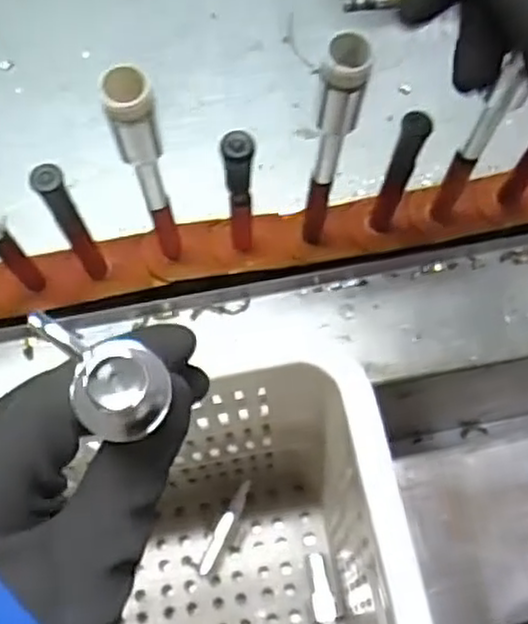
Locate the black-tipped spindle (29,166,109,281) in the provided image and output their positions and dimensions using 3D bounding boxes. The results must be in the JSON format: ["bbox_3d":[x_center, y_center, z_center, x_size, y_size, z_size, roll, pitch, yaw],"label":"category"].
[{"bbox_3d":[-0.126,-0.055,0.484,0.017,0.138,0.016,-26,71,-8],"label":"black-tipped spindle"}]

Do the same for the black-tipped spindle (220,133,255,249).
[{"bbox_3d":[-0.015,-0.070,0.491,0.018,0.163,0.015,-2,69,0],"label":"black-tipped spindle"}]

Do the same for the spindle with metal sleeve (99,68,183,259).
[{"bbox_3d":[-0.066,-0.076,0.442,0.024,0.197,0.021,-15,70,-5],"label":"spindle with metal sleeve"}]

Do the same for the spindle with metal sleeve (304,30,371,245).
[{"bbox_3d":[0.043,-0.089,0.465,0.025,0.227,0.027,7,70,4],"label":"spindle with metal sleeve"}]

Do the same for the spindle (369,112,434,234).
[{"bbox_3d":[0.090,-0.090,0.485,0.020,0.125,0.013,17,70,7],"label":"spindle"}]

